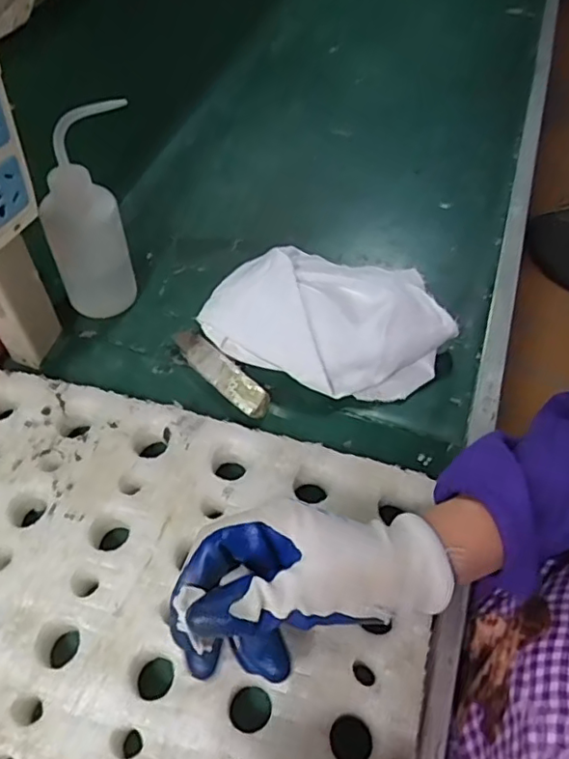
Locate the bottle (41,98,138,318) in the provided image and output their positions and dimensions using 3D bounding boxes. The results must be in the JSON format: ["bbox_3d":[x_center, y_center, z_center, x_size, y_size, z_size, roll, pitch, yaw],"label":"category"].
[{"bbox_3d":[-0.160,-0.135,0.488,0.051,0.175,0.077,13,56,7],"label":"bottle"}]

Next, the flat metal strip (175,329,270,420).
[{"bbox_3d":[-0.055,-0.007,0.500,0.106,0.012,0.027,38,61,23],"label":"flat metal strip"}]

